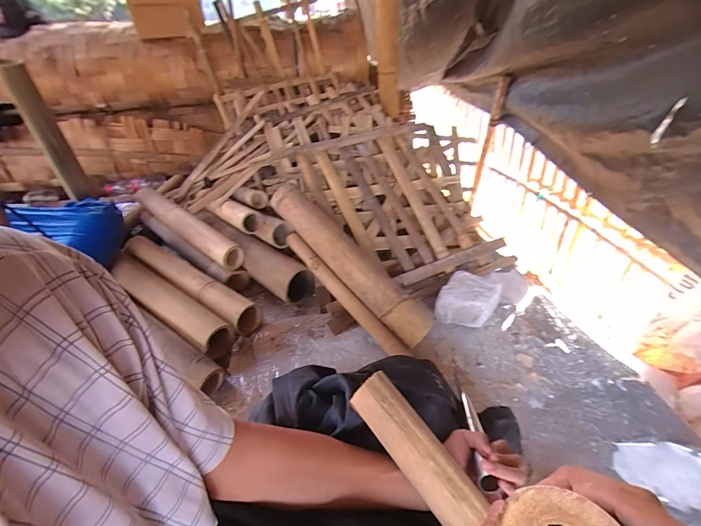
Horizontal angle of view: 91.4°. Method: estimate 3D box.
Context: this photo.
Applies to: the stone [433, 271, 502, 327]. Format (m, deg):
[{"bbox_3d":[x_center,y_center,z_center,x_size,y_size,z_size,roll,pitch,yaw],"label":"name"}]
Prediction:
[{"bbox_3d":[0.291,0.097,0.848,0.121,0.091,0.130,20,44,28],"label":"stone"}]

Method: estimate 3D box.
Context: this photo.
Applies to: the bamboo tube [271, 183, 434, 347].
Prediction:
[{"bbox_3d":[-0.010,-0.020,0.841,0.088,0.066,0.533,-31,64,-30],"label":"bamboo tube"}]

